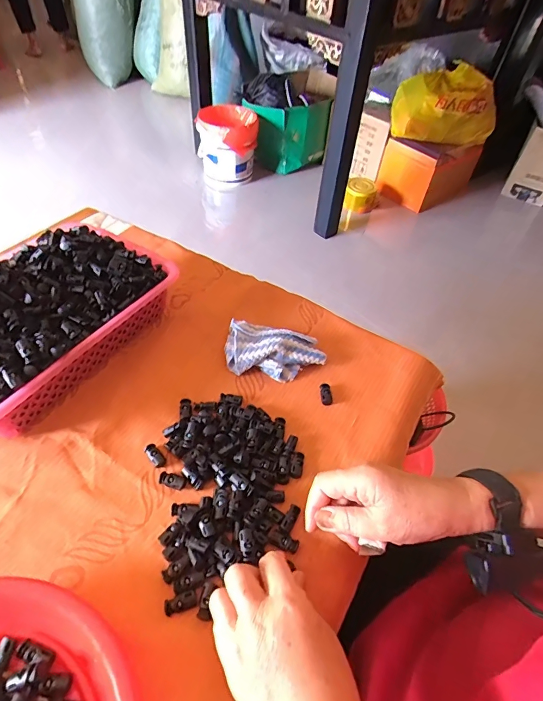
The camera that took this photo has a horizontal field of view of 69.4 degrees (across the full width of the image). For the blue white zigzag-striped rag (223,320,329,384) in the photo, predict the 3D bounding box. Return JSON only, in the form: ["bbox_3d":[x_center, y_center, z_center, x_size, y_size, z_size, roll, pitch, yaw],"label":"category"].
[{"bbox_3d":[0.005,0.001,0.513,0.126,0.035,0.064,7,50,-1],"label":"blue white zigzag-striped rag"}]

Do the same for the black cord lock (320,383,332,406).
[{"bbox_3d":[0.068,0.054,0.491,0.013,0.005,0.031,1,50,-6],"label":"black cord lock"}]

